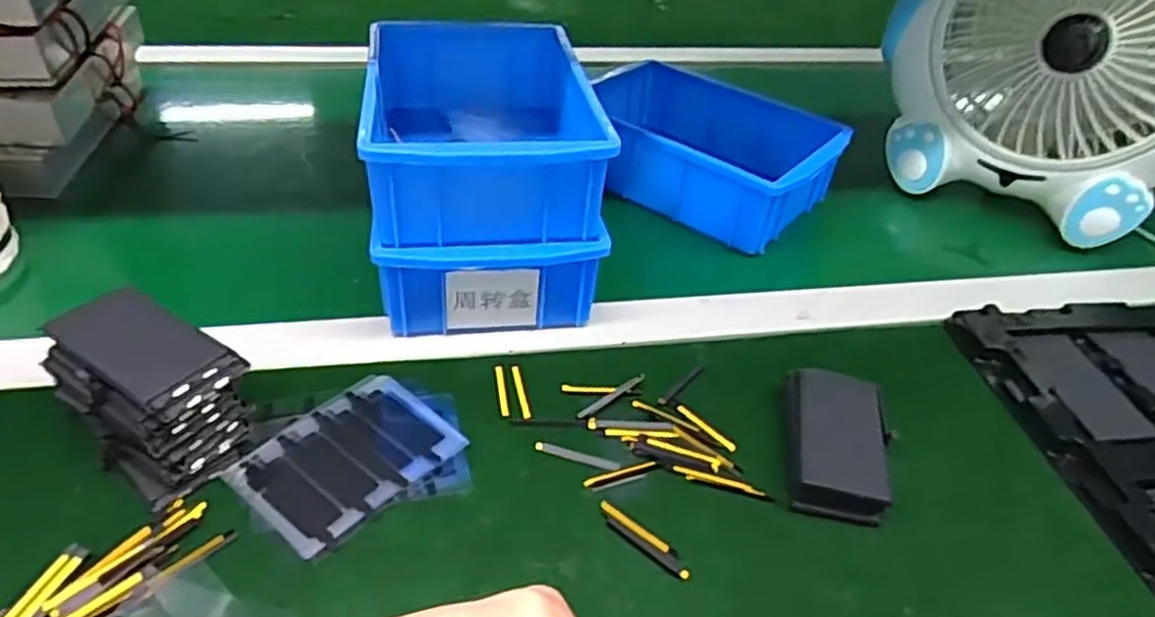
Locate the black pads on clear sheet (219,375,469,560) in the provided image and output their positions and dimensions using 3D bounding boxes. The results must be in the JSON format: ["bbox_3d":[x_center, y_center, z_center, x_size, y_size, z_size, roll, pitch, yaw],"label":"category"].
[{"bbox_3d":[-0.114,0.073,0.374,0.071,0.006,0.094,32,45,28],"label":"black pads on clear sheet"}]

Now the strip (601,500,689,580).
[{"bbox_3d":[0.031,0.108,0.351,0.053,0.004,0.011,33,45,29],"label":"strip"}]

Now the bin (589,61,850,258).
[{"bbox_3d":[0.097,-0.129,0.601,0.198,0.059,0.137,28,43,25],"label":"bin"}]

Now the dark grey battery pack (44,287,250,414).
[{"bbox_3d":[-0.203,0.018,0.348,0.088,0.005,0.044,25,43,22],"label":"dark grey battery pack"}]

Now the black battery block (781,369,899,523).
[{"bbox_3d":[0.139,0.072,0.396,0.052,0.023,0.089,10,38,4],"label":"black battery block"}]

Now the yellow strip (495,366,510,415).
[{"bbox_3d":[-0.042,0.045,0.416,0.005,0.004,0.039,-2,39,-11],"label":"yellow strip"}]

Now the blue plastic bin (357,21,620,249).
[{"bbox_3d":[-0.060,-0.116,0.468,0.127,0.060,0.201,-3,40,-10],"label":"blue plastic bin"}]

